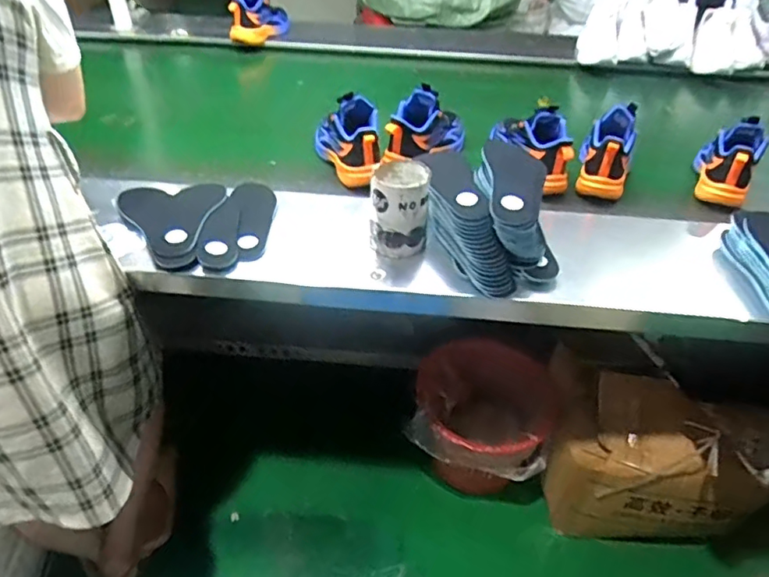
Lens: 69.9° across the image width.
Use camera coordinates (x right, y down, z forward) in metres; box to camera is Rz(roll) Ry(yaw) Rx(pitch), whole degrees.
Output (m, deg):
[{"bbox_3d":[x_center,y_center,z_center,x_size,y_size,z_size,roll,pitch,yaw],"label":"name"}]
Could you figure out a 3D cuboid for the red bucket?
[{"bbox_3d":[0.205,0.293,1.193,0.301,0.283,0.266,13,41,12],"label":"red bucket"}]

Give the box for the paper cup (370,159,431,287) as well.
[{"bbox_3d":[0.021,-0.102,0.821,0.083,0.150,0.096,1,40,-2],"label":"paper cup"}]

